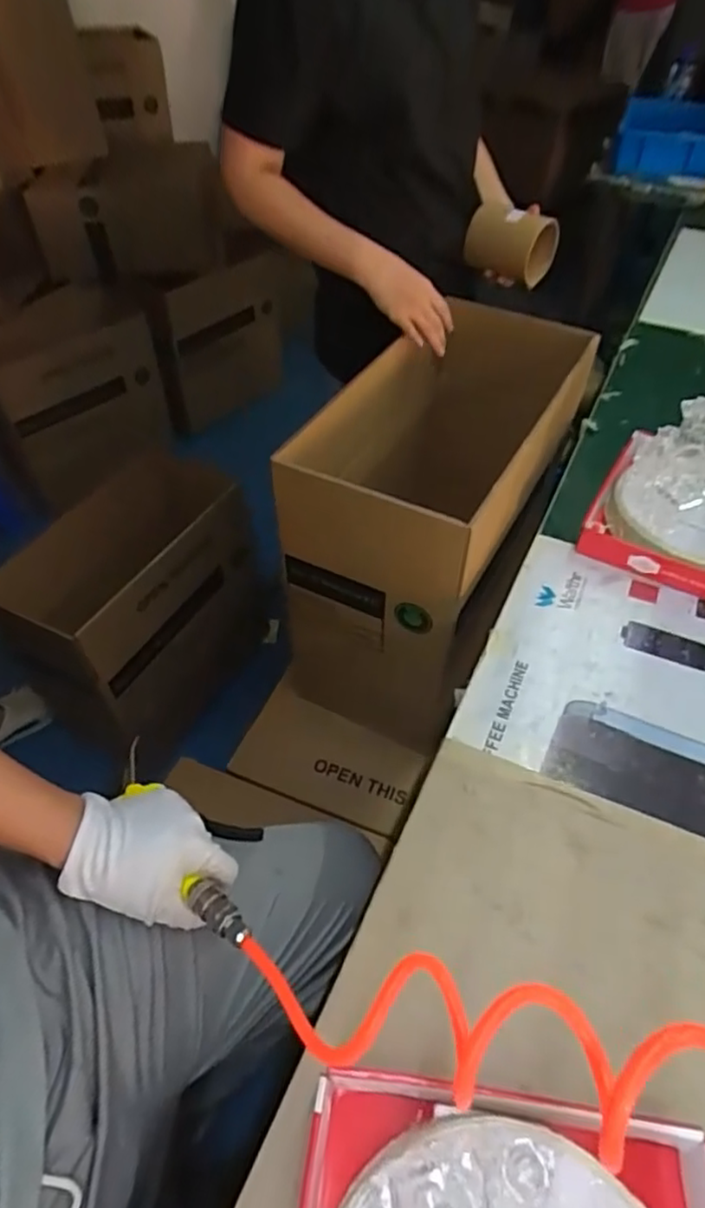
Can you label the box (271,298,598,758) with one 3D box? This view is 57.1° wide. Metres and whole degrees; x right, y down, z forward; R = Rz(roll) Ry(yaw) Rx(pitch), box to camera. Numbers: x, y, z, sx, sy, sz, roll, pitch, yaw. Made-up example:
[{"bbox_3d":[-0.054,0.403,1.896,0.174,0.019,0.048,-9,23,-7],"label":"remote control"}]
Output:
[{"bbox_3d":[0.121,-0.152,1.013,0.306,0.465,0.532,20,52,17],"label":"box"}]

